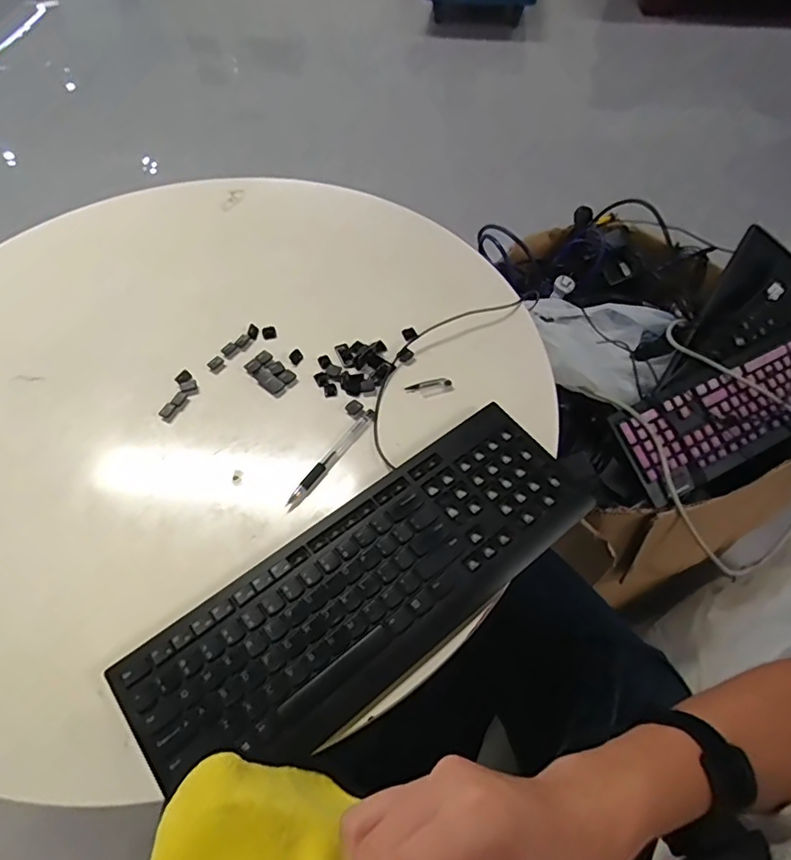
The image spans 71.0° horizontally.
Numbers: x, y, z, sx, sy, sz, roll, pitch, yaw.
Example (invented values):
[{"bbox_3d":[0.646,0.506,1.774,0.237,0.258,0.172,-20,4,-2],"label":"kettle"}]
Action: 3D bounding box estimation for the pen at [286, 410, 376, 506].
[{"bbox_3d":[-0.063,0.025,0.553,0.014,0.012,0.130,31,61,20],"label":"pen"}]

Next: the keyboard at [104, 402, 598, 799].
[{"bbox_3d":[-0.016,0.126,0.473,0.409,0.020,0.141,-34,62,-21],"label":"keyboard"}]

